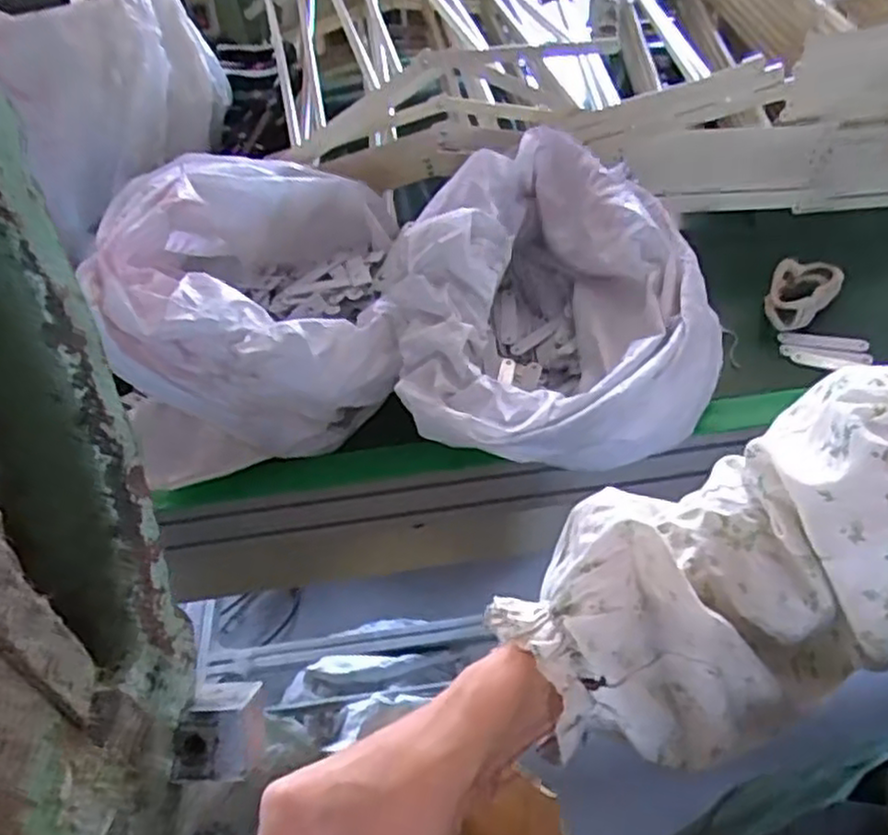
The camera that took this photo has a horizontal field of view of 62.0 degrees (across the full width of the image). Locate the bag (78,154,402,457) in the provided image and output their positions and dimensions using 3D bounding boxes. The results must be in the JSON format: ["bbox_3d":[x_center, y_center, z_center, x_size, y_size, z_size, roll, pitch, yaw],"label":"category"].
[{"bbox_3d":[-0.186,-0.128,0.745,0.273,0.193,0.293,-8,46,-1],"label":"bag"}]

